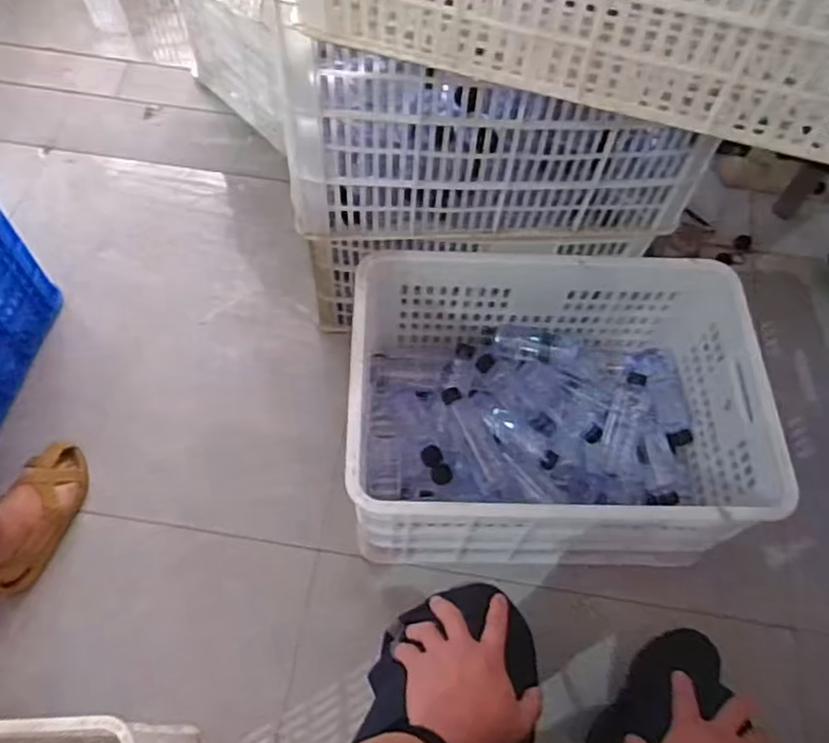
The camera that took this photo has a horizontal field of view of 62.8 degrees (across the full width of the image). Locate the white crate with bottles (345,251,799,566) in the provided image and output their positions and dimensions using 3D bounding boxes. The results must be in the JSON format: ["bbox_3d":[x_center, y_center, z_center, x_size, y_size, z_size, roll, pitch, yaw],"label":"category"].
[{"bbox_3d":[0.208,0.062,1.113,0.600,0.305,0.438,3,61,-2],"label":"white crate with bottles"}]

